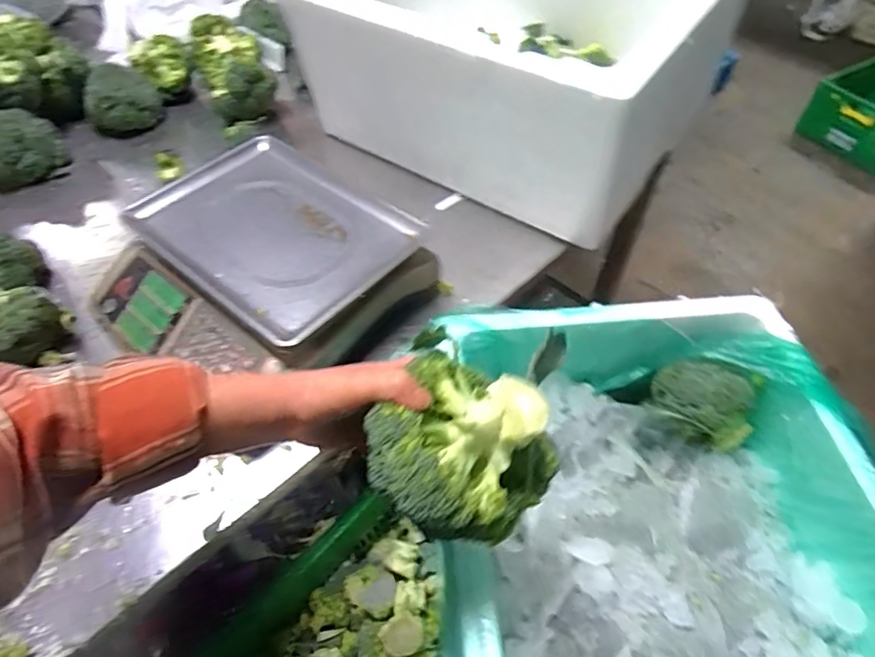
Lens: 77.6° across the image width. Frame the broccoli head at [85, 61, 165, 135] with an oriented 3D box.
[{"bbox_3d":[-0.584,-0.422,1.008,0.129,0.104,0.093,-31,57,-21],"label":"broccoli head"}]

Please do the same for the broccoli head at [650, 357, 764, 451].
[{"bbox_3d":[0.322,0.091,0.656,0.112,0.105,0.078,12,53,10],"label":"broccoli head"}]

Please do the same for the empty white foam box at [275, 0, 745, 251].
[{"bbox_3d":[0.131,-0.445,0.888,0.573,0.306,0.452,31,58,23],"label":"empty white foam box"}]

